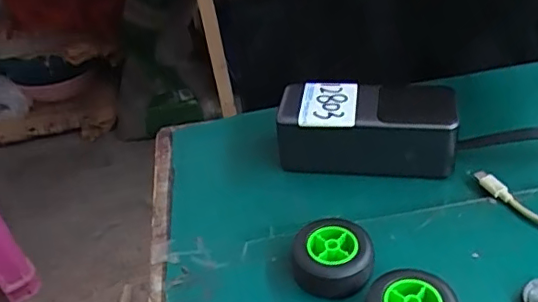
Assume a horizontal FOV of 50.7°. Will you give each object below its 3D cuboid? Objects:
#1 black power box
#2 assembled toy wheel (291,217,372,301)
[{"bbox_3d":[0.074,-0.016,0.426,0.128,0.057,0.054,4,38,15],"label":"black power box"},{"bbox_3d":[0.039,0.066,0.346,0.049,0.024,0.046,-5,37,4],"label":"assembled toy wheel"}]

